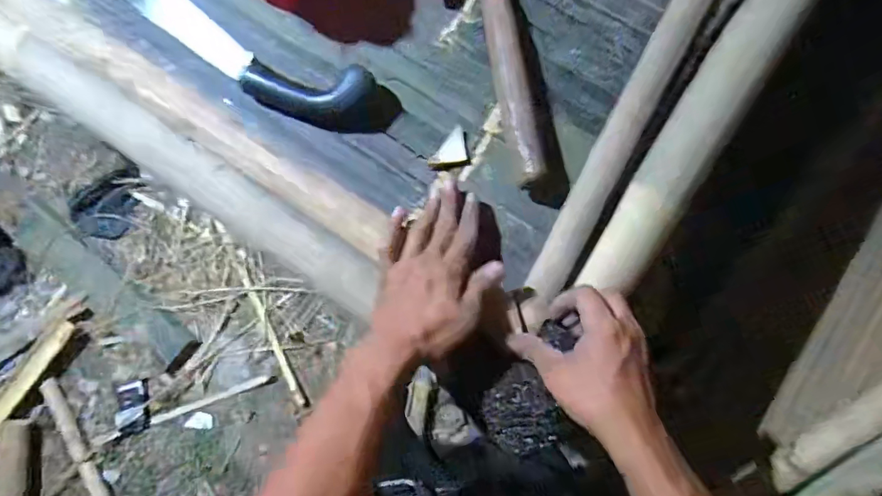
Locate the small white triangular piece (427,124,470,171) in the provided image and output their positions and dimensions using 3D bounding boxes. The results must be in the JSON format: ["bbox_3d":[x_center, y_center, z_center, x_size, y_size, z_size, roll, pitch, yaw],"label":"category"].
[{"bbox_3d":[0.007,-0.101,0.482,0.040,0.016,0.036,-9,80,-1],"label":"small white triangular piece"}]

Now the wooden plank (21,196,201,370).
[{"bbox_3d":[-0.931,0.087,1.274,0.613,0.024,0.119,38,83,7],"label":"wooden plank"}]

